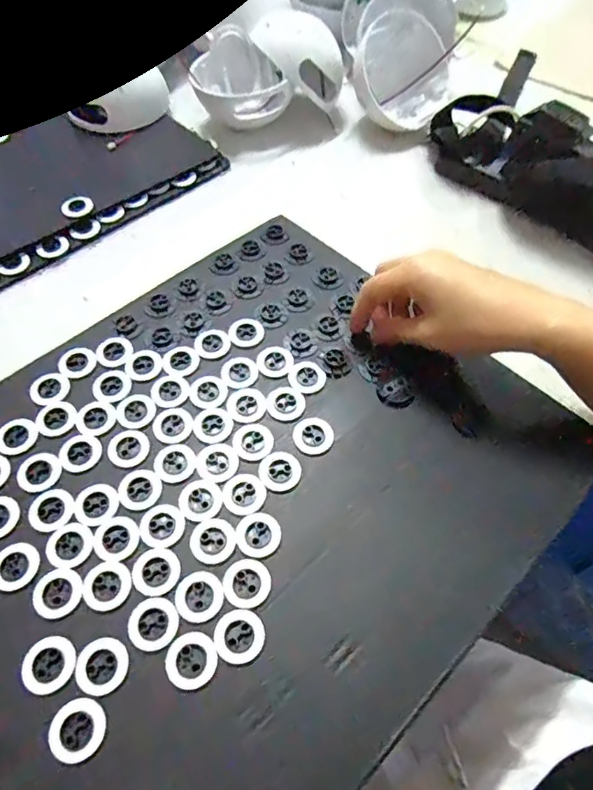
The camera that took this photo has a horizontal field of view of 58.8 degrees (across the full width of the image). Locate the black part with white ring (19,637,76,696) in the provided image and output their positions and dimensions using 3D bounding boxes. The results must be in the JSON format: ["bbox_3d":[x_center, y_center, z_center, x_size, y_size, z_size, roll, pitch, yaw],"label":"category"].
[{"bbox_3d":[-0.140,0.152,0.298,0.028,0.005,0.027,0,57,1],"label":"black part with white ring"}]

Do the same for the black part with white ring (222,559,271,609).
[{"bbox_3d":[-0.030,0.115,0.322,0.028,0.004,0.028,0,57,1],"label":"black part with white ring"}]

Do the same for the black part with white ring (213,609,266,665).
[{"bbox_3d":[-0.033,0.141,0.307,0.029,0.004,0.028,0,57,1],"label":"black part with white ring"}]

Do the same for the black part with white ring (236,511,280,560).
[{"bbox_3d":[-0.025,0.089,0.338,0.028,0.004,0.028,0,57,1],"label":"black part with white ring"}]

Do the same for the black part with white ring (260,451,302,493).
[{"bbox_3d":[-0.011,0.052,0.361,0.028,0.004,0.028,0,57,1],"label":"black part with white ring"}]

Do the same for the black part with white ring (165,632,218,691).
[{"bbox_3d":[-0.060,0.150,0.298,0.028,0.004,0.028,0,57,1],"label":"black part with white ring"}]

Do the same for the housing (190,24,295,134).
[{"bbox_3d":[-0.064,-0.343,0.580,0.096,0.064,0.095,-11,57,-6],"label":"housing"}]

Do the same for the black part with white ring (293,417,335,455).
[{"bbox_3d":[0.012,0.028,0.376,0.028,0.004,0.029,0,57,1],"label":"black part with white ring"}]

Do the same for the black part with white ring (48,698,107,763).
[{"bbox_3d":[-0.117,0.179,0.282,0.028,0.004,0.028,0,57,1],"label":"black part with white ring"}]

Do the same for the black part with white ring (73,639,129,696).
[{"bbox_3d":[-0.110,0.153,0.297,0.028,0.004,0.028,0,57,1],"label":"black part with white ring"}]

